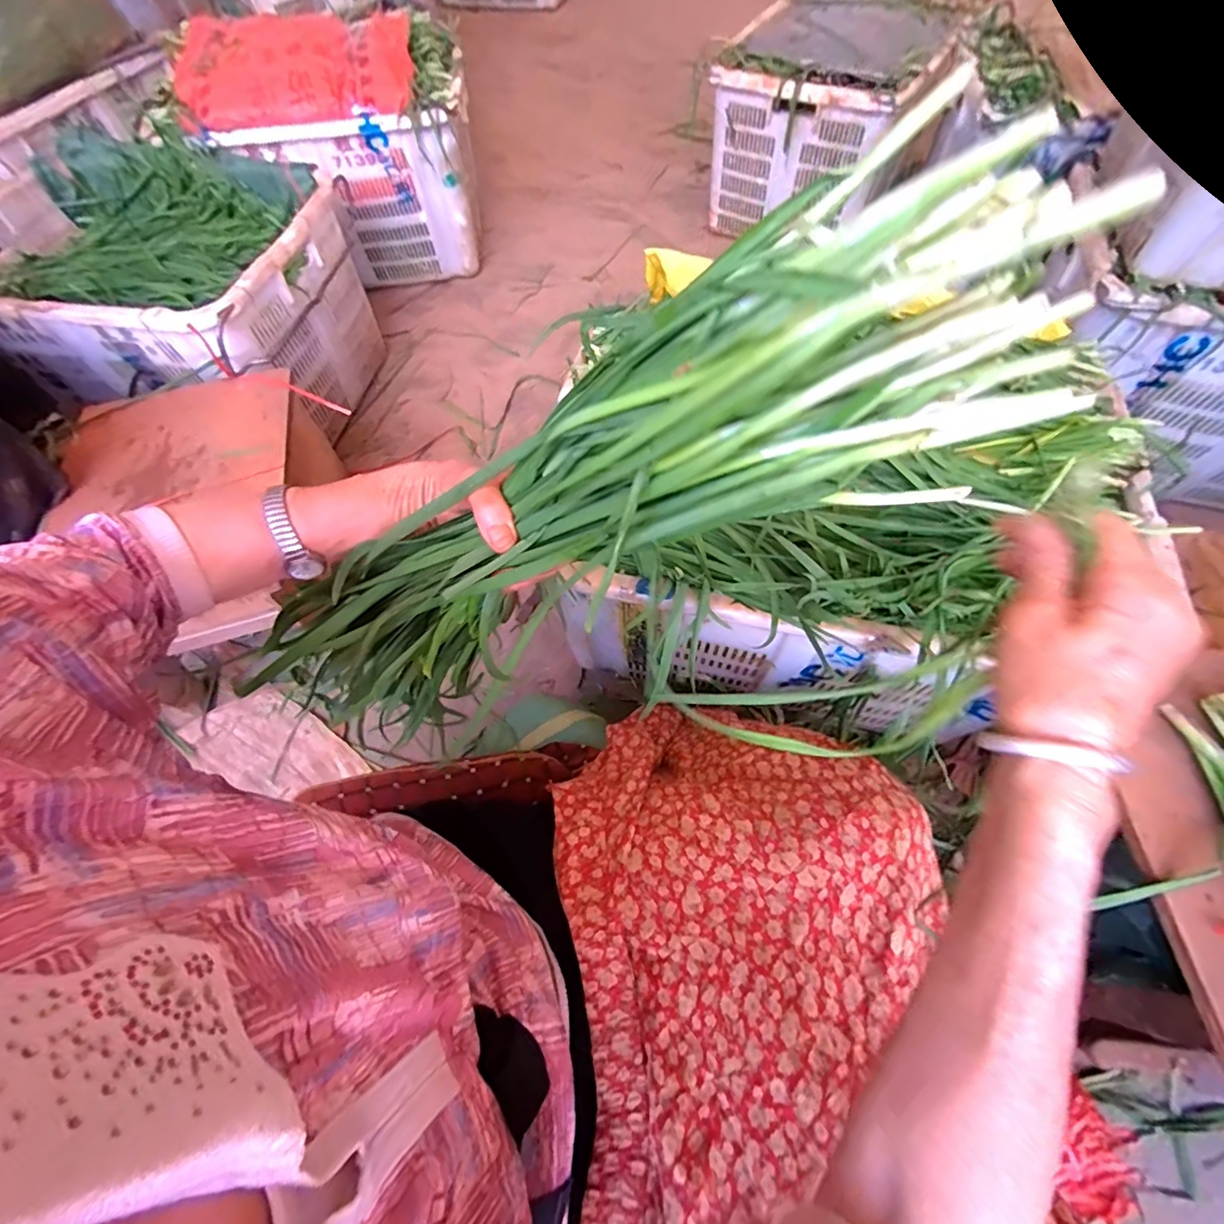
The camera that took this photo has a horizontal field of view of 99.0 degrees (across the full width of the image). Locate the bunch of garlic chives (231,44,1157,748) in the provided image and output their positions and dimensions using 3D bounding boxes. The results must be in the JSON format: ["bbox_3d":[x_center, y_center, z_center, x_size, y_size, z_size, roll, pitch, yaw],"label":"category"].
[{"bbox_3d":[-0.032,-0.044,0.297,0.463,0.123,0.082,-26,54,34],"label":"bunch of garlic chives"}]

